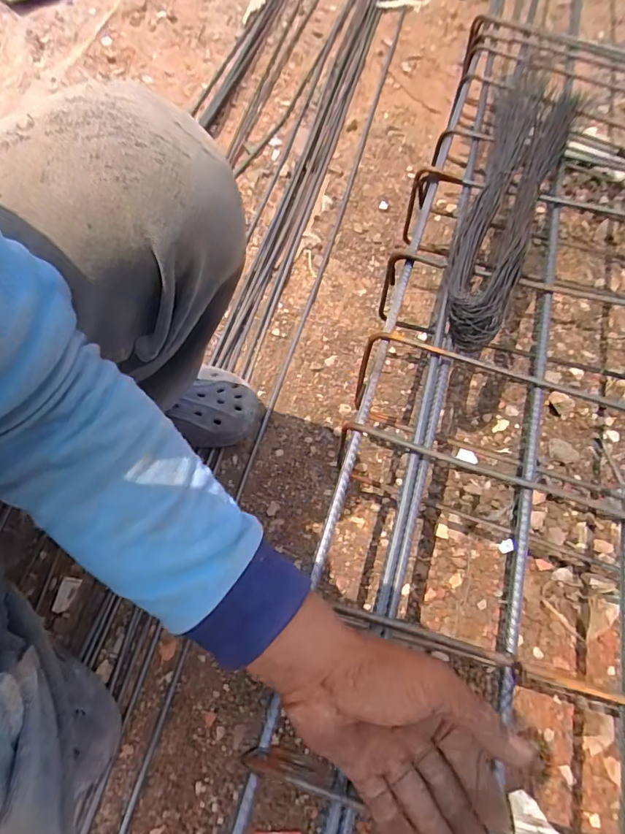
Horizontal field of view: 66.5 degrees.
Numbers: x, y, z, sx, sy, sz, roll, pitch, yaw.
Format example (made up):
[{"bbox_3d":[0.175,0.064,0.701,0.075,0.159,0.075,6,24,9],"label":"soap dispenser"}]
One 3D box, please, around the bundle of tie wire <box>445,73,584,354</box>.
[{"bbox_3d":[0.247,-0.290,0.573,0.084,0.066,0.499,19,65,9],"label":"bundle of tie wire"}]

